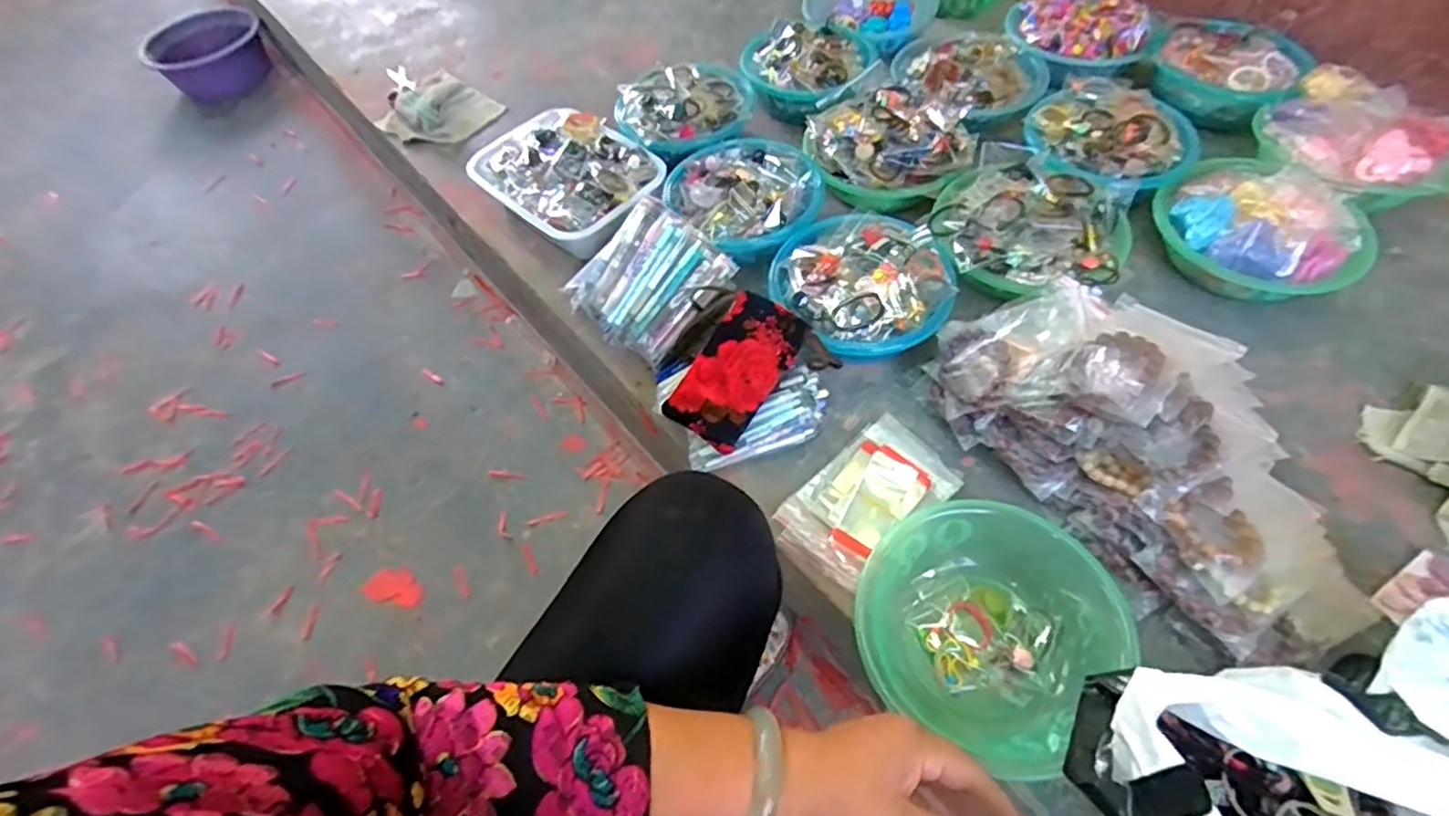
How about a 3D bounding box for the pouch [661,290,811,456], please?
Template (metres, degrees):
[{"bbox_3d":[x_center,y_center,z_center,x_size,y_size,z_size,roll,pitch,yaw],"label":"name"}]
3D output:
[{"bbox_3d":[0.014,-0.043,0.734,0.091,0.022,0.173,32,79,11],"label":"pouch"}]

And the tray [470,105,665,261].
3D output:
[{"bbox_3d":[-0.238,-0.348,1.002,0.287,0.077,0.202,36,67,23],"label":"tray"}]

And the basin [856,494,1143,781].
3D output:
[{"bbox_3d":[0.240,0.206,0.617,0.239,0.062,0.219,-2,58,3],"label":"basin"}]

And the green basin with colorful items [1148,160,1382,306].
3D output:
[{"bbox_3d":[0.673,-0.228,0.829,0.202,0.100,0.218,-2,58,3],"label":"green basin with colorful items"}]

